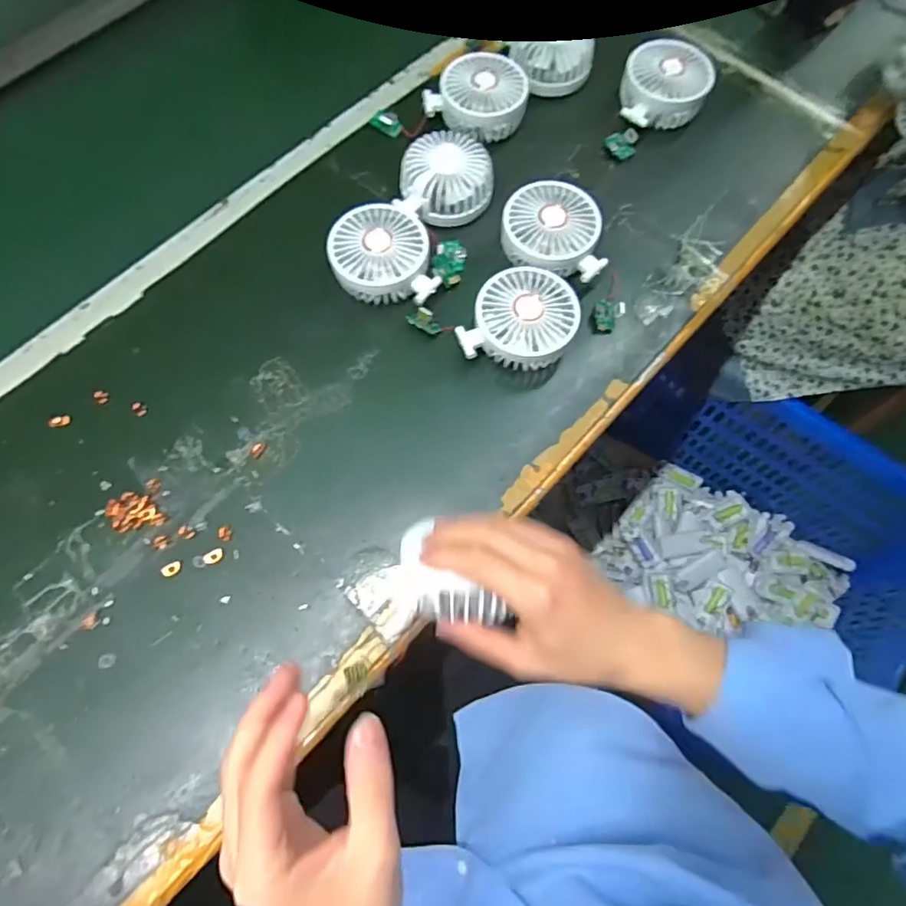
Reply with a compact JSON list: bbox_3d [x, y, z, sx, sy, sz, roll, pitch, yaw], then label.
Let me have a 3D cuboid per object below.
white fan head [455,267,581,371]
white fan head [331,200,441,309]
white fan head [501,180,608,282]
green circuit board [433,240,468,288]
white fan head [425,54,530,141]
[{"bbox_3d":[0.061,-0.113,0.501,0.092,0.046,0.099,16,72,5],"label":"white fan head"},{"bbox_3d":[-0.067,-0.181,0.523,0.090,0.045,0.109,-20,72,-7],"label":"white fan head"},{"bbox_3d":[0.093,-0.208,0.526,0.091,0.042,0.086,4,70,2],"label":"white fan head"},{"bbox_3d":[-0.003,-0.184,0.536,0.030,0.004,0.049,20,69,-19],"label":"green circuit board"},{"bbox_3d":[0.026,-0.375,0.593,0.105,0.052,0.078,21,72,6],"label":"white fan head"}]

